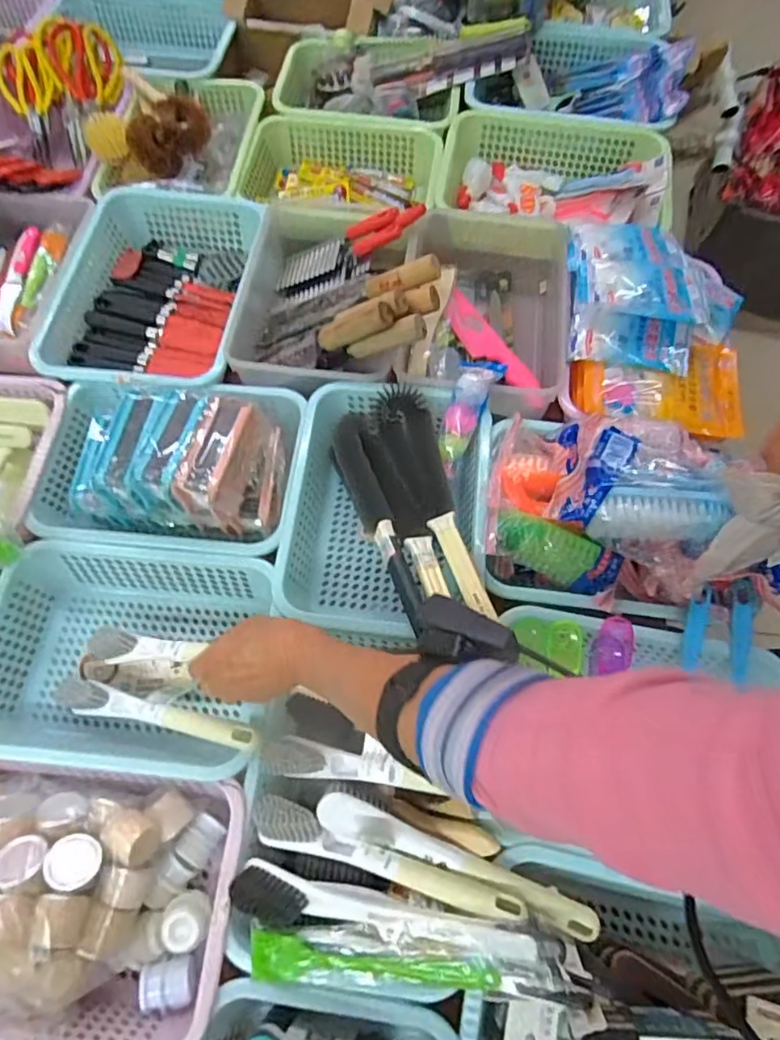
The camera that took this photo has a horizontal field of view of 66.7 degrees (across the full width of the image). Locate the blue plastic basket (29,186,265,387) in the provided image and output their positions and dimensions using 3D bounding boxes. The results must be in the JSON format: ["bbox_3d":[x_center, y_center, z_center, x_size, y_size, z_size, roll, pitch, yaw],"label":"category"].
[{"bbox_3d":[-0.338,-0.321,0.841,0.281,0.092,0.352,6,66,2],"label":"blue plastic basket"}]

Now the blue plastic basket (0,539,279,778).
[{"bbox_3d":[-0.277,0.146,0.640,0.312,0.083,0.228,5,66,2],"label":"blue plastic basket"}]

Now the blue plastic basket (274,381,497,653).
[{"bbox_3d":[-0.005,-0.013,0.698,0.224,0.101,0.315,4,65,1],"label":"blue plastic basket"}]

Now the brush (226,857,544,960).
[{"bbox_3d":[-0.011,0.324,0.488,0.250,0.027,0.040,0,64,16],"label":"brush"}]

